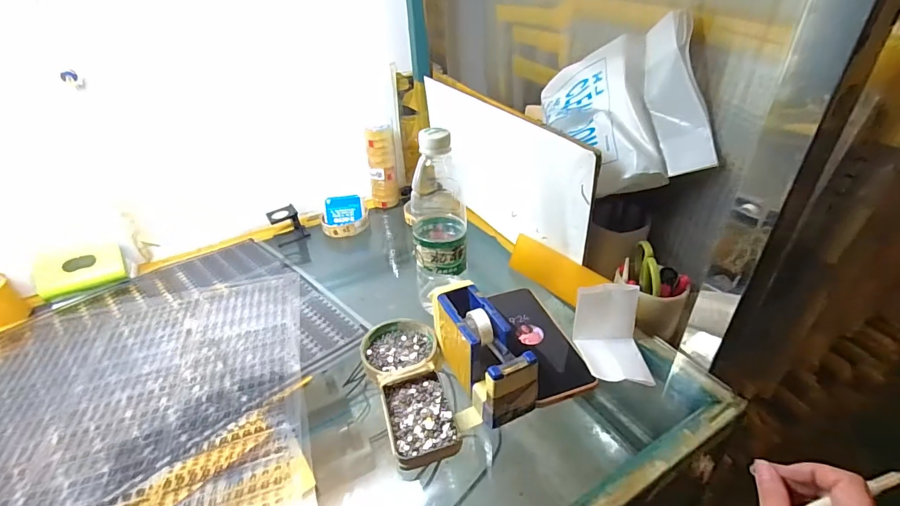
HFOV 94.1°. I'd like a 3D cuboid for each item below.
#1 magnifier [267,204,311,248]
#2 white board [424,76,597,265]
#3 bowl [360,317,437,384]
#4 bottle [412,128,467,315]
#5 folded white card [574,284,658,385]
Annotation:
[{"bbox_3d":[-0.271,-0.050,0.703,0.053,0.052,0.033,-20,36,-22],"label":"magnifier"},{"bbox_3d":[0.060,-0.138,0.664,0.015,0.183,0.455,-18,36,-19],"label":"white board"},{"bbox_3d":[-0.057,0.106,0.467,0.080,0.015,0.080,-8,34,-6],"label":"bowl"},{"bbox_3d":[-0.012,-0.031,0.488,0.061,0.217,0.069,-3,34,2],"label":"bottle"},{"bbox_3d":[0.173,0.086,0.443,0.072,0.067,0.081,-1,34,5],"label":"folded white card"}]

